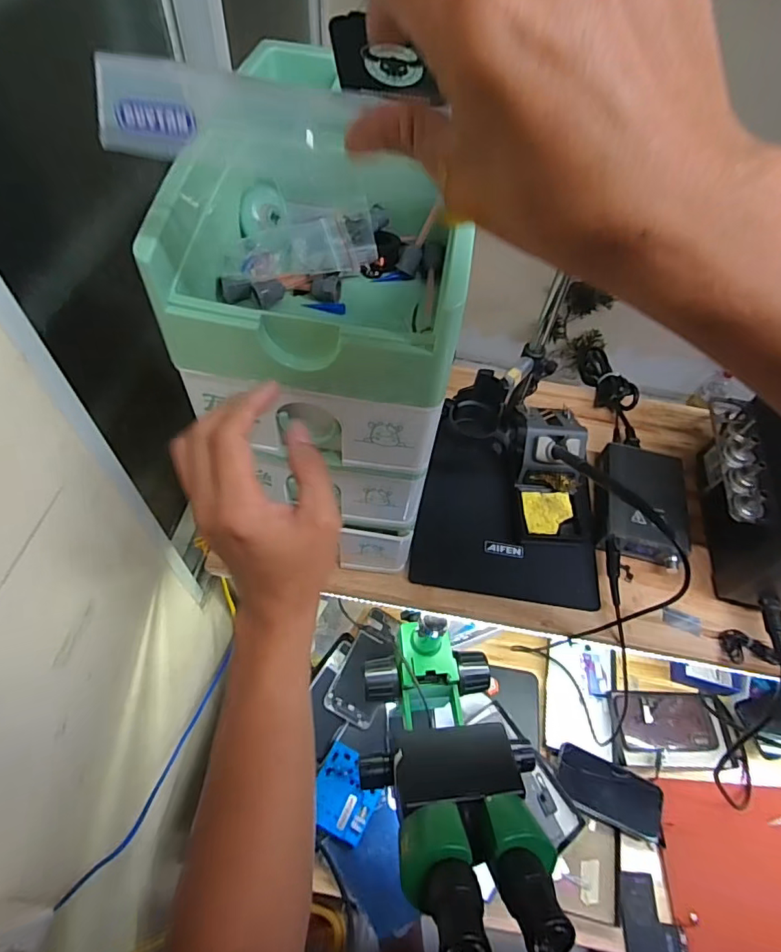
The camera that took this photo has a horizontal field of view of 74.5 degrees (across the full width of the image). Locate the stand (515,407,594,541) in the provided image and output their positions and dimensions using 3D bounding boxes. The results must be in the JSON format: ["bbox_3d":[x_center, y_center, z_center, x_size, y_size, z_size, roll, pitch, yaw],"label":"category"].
[{"bbox_3d":[0.181,-0.004,0.580,0.080,0.071,0.155,1,57,-3],"label":"stand"}]

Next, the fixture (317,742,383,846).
[{"bbox_3d":[-0.058,0.404,0.656,0.080,0.012,0.091,27,60,14],"label":"fixture"}]

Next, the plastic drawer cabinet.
[{"bbox_3d":[-0.041,-0.108,0.461,0.179,0.315,0.255,9,57,2],"label":"plastic drawer cabinet"}]

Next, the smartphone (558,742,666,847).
[{"bbox_3d":[0.295,0.421,0.684,0.141,0.015,0.068,23,59,11],"label":"smartphone"}]

